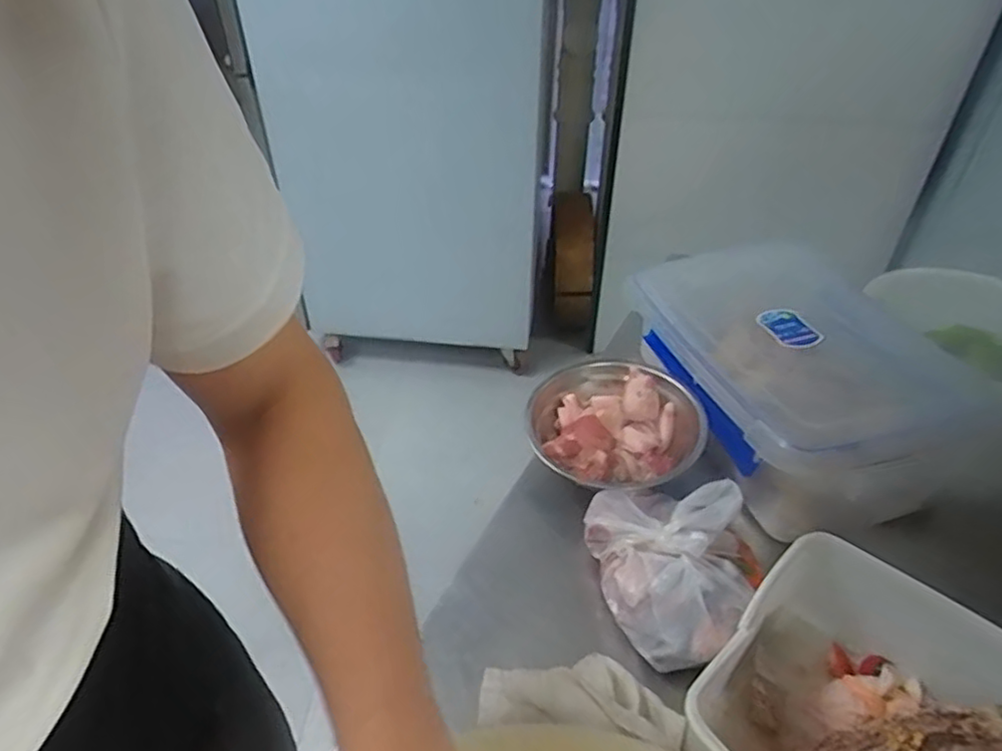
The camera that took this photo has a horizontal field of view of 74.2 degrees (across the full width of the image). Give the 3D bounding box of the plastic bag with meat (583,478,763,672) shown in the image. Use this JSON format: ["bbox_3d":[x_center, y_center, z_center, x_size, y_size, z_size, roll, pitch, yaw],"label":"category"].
[{"bbox_3d":[0.157,0.161,0.598,0.144,0.074,0.176,-13,43,-14],"label":"plastic bag with meat"}]

